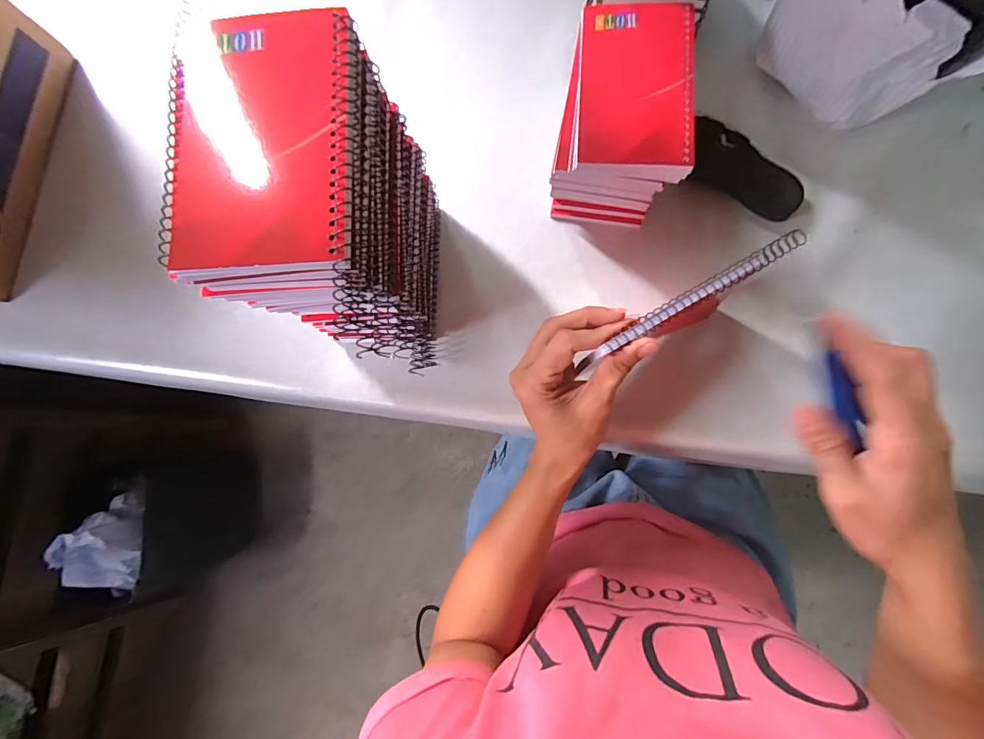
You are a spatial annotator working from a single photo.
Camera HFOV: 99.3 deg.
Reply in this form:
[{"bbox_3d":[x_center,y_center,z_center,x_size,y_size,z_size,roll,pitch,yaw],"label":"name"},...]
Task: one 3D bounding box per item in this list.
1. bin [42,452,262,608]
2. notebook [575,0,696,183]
[{"bbox_3d":[-0.791,0.377,1.006,0.231,0.421,0.298,-17,82,4],"label":"bin"},{"bbox_3d":[0.104,-0.204,0.303,0.080,0.013,0.130,3,84,7],"label":"notebook"}]

